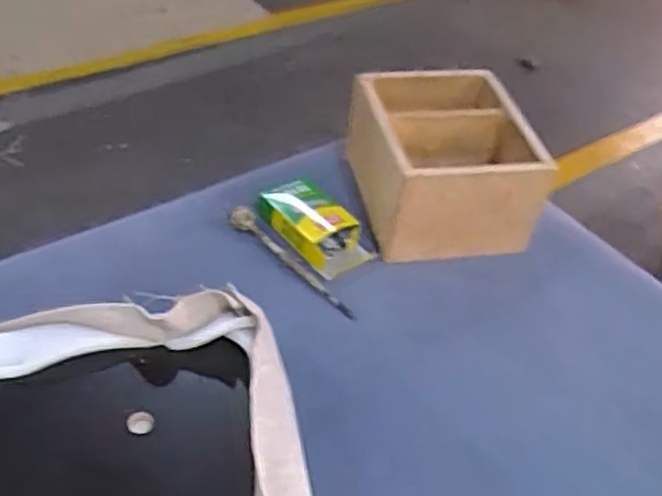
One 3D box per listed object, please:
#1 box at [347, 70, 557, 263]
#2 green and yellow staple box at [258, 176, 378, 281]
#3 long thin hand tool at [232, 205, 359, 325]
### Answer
[{"bbox_3d":[0.138,-0.110,0.898,0.201,0.117,0.222,-3,44,-9],"label":"box"},{"bbox_3d":[-0.020,-0.029,0.871,0.084,0.039,0.150,-25,52,-29],"label":"green and yellow staple box"},{"bbox_3d":[-0.047,0.014,0.829,0.209,0.031,0.020,37,51,28],"label":"long thin hand tool"}]

